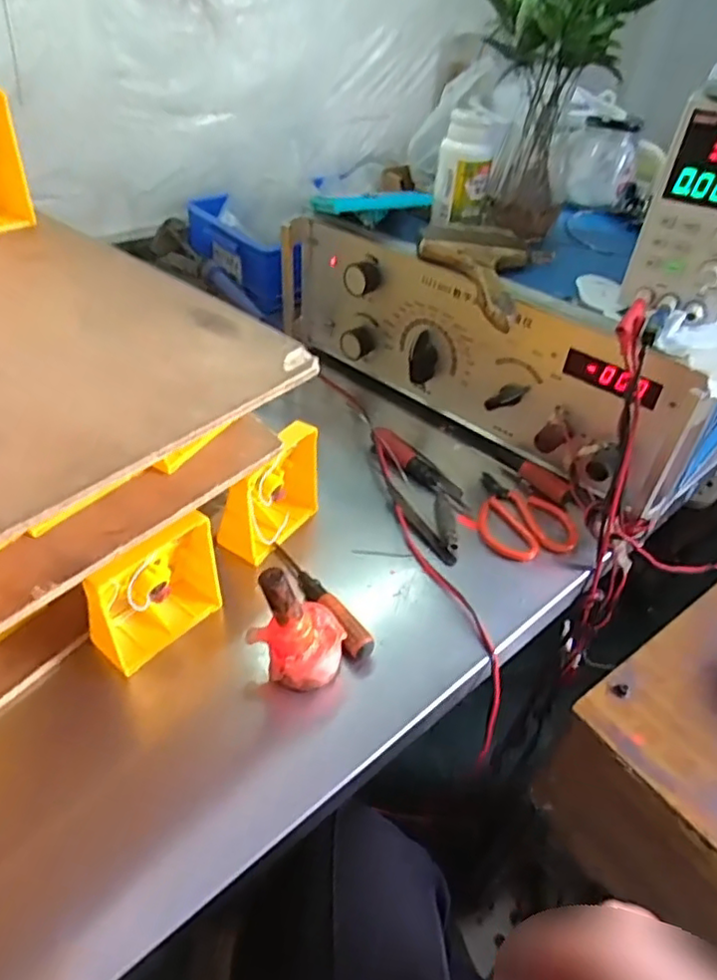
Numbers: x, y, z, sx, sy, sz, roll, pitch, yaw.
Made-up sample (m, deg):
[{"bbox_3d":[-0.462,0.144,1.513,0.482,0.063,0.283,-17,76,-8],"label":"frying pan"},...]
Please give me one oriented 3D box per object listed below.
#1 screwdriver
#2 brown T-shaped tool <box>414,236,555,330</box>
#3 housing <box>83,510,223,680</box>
[{"bbox_3d":[-0.031,0.077,0.458,0.018,0.020,0.121,-24,49,-30],"label":"screwdriver"},{"bbox_3d":[0.103,-0.198,0.553,0.111,0.019,0.176,20,43,16],"label":"brown T-shaped tool"},{"bbox_3d":[-0.138,0.058,0.417,0.047,0.091,0.097,30,47,25],"label":"housing"}]

